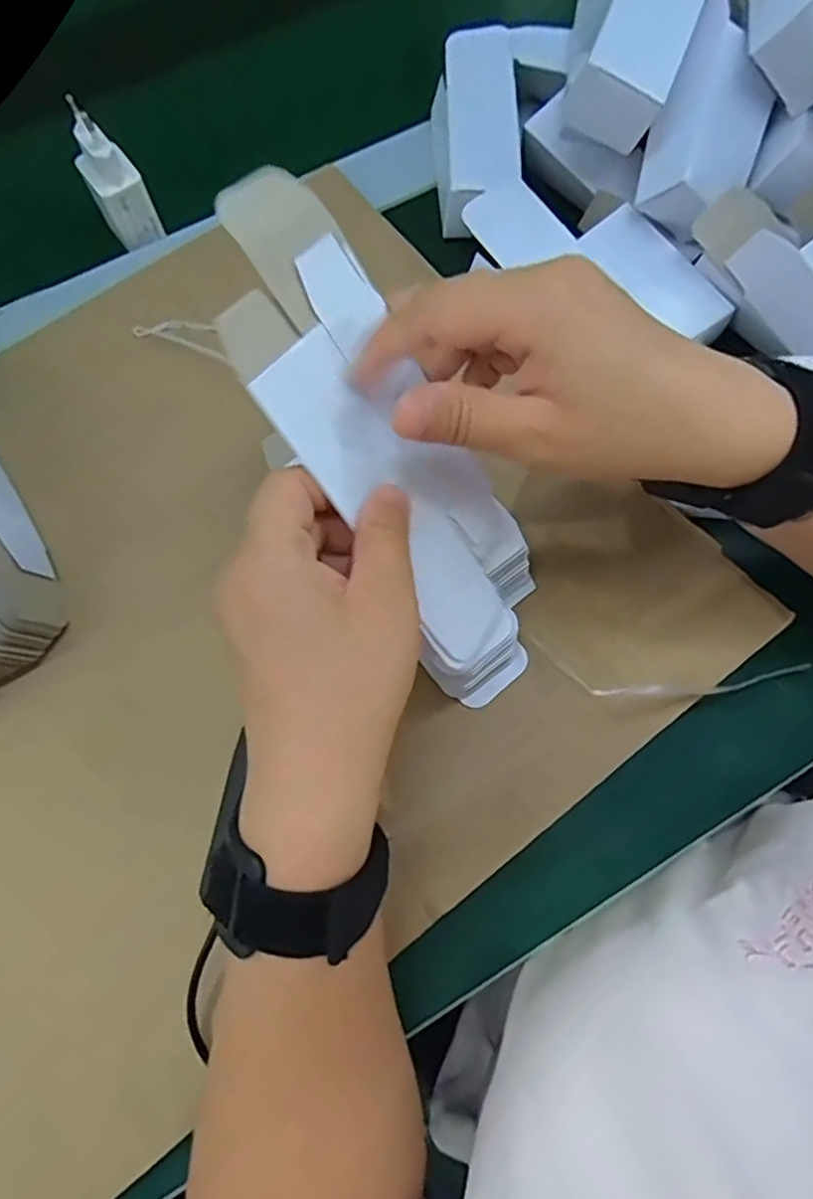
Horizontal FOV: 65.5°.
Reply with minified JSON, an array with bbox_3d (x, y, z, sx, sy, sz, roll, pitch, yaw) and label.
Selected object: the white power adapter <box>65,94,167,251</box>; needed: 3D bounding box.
[{"bbox_3d":[-0.178,-0.252,0.379,0.035,0.064,0.027,39,77,12],"label":"white power adapter"}]

